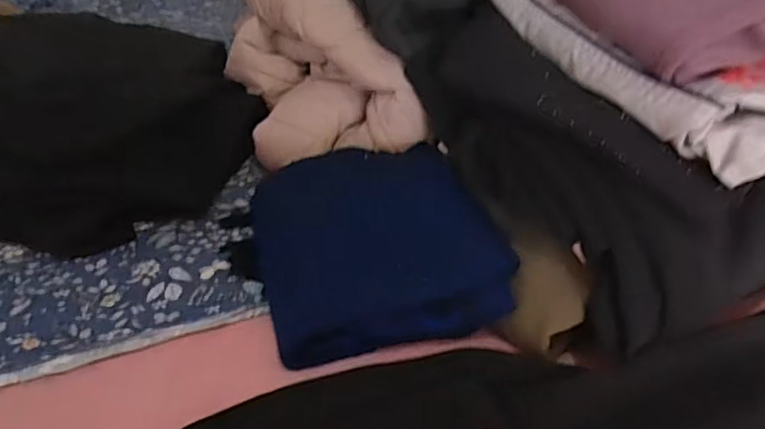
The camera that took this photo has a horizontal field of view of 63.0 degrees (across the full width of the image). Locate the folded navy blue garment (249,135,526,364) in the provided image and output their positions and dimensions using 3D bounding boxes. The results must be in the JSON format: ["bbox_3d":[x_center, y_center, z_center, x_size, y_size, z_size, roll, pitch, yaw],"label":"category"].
[{"bbox_3d":[-0.011,0.017,0.501,0.171,0.063,0.214,-9,37,-13],"label":"folded navy blue garment"}]

